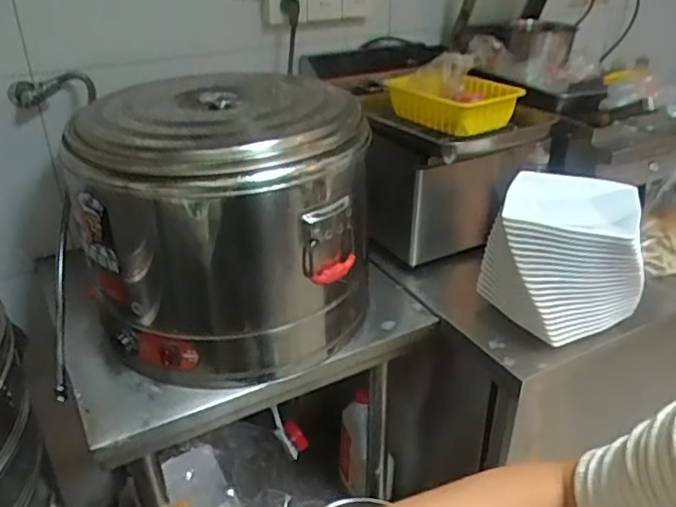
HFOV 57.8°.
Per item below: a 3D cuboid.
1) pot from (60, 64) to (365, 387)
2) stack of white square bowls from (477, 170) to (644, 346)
[{"bbox_3d":[-0.163,-0.055,0.997,0.391,0.371,0.374,0,26,0],"label":"pot"},{"bbox_3d":[0.360,0.008,0.983,0.233,0.197,0.234,5,27,11],"label":"stack of white square bowls"}]

